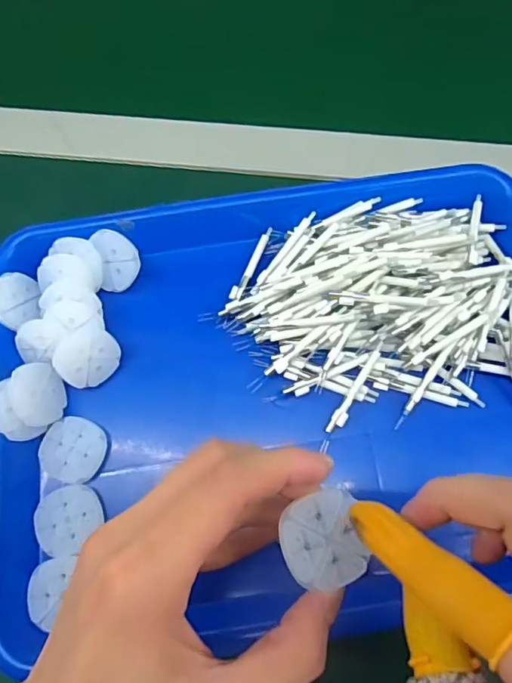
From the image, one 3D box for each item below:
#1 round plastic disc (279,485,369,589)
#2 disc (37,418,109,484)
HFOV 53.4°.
[{"bbox_3d":[0.026,0.077,0.199,0.031,0.004,0.035,-8,75,-14],"label":"round plastic disc"},{"bbox_3d":[-0.104,0.061,0.289,0.034,0.006,0.035,0,72,1],"label":"disc"}]

